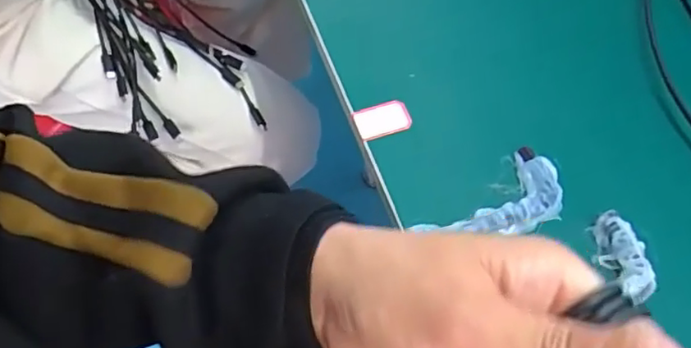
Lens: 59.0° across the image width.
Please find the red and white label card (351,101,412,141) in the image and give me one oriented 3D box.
[{"bbox_3d":[0.024,-0.036,0.401,0.036,0.010,0.022,-12,59,-4],"label":"red and white label card"}]

